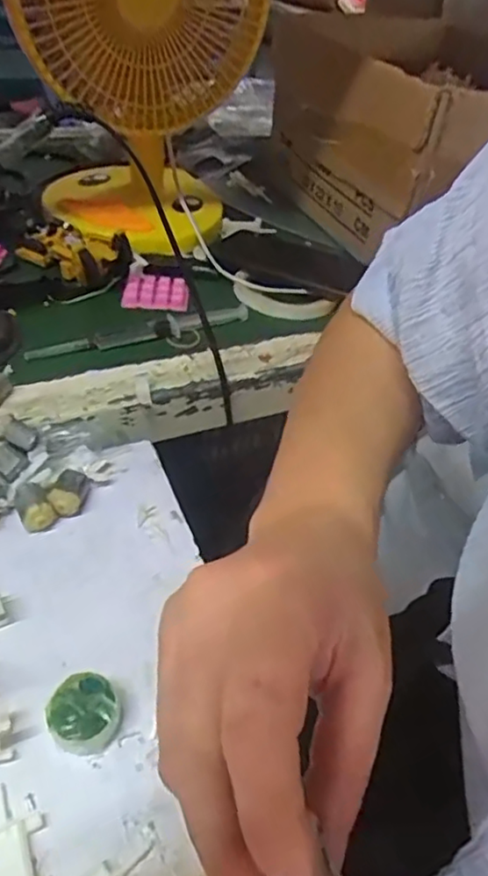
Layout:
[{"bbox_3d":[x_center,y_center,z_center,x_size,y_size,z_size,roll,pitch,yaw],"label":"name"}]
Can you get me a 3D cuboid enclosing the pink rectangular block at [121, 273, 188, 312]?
[{"bbox_3d":[-0.082,-0.137,0.587,0.058,0.011,0.043,5,43,-3],"label":"pink rectangular block"}]

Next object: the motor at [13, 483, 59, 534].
[{"bbox_3d":[-0.128,0.042,0.387,0.020,0.023,0.029,-17,48,-24],"label":"motor"}]

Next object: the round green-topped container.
[{"bbox_3d":[-0.076,0.131,0.300,0.033,0.018,0.033,4,43,-4],"label":"round green-topped container"}]

